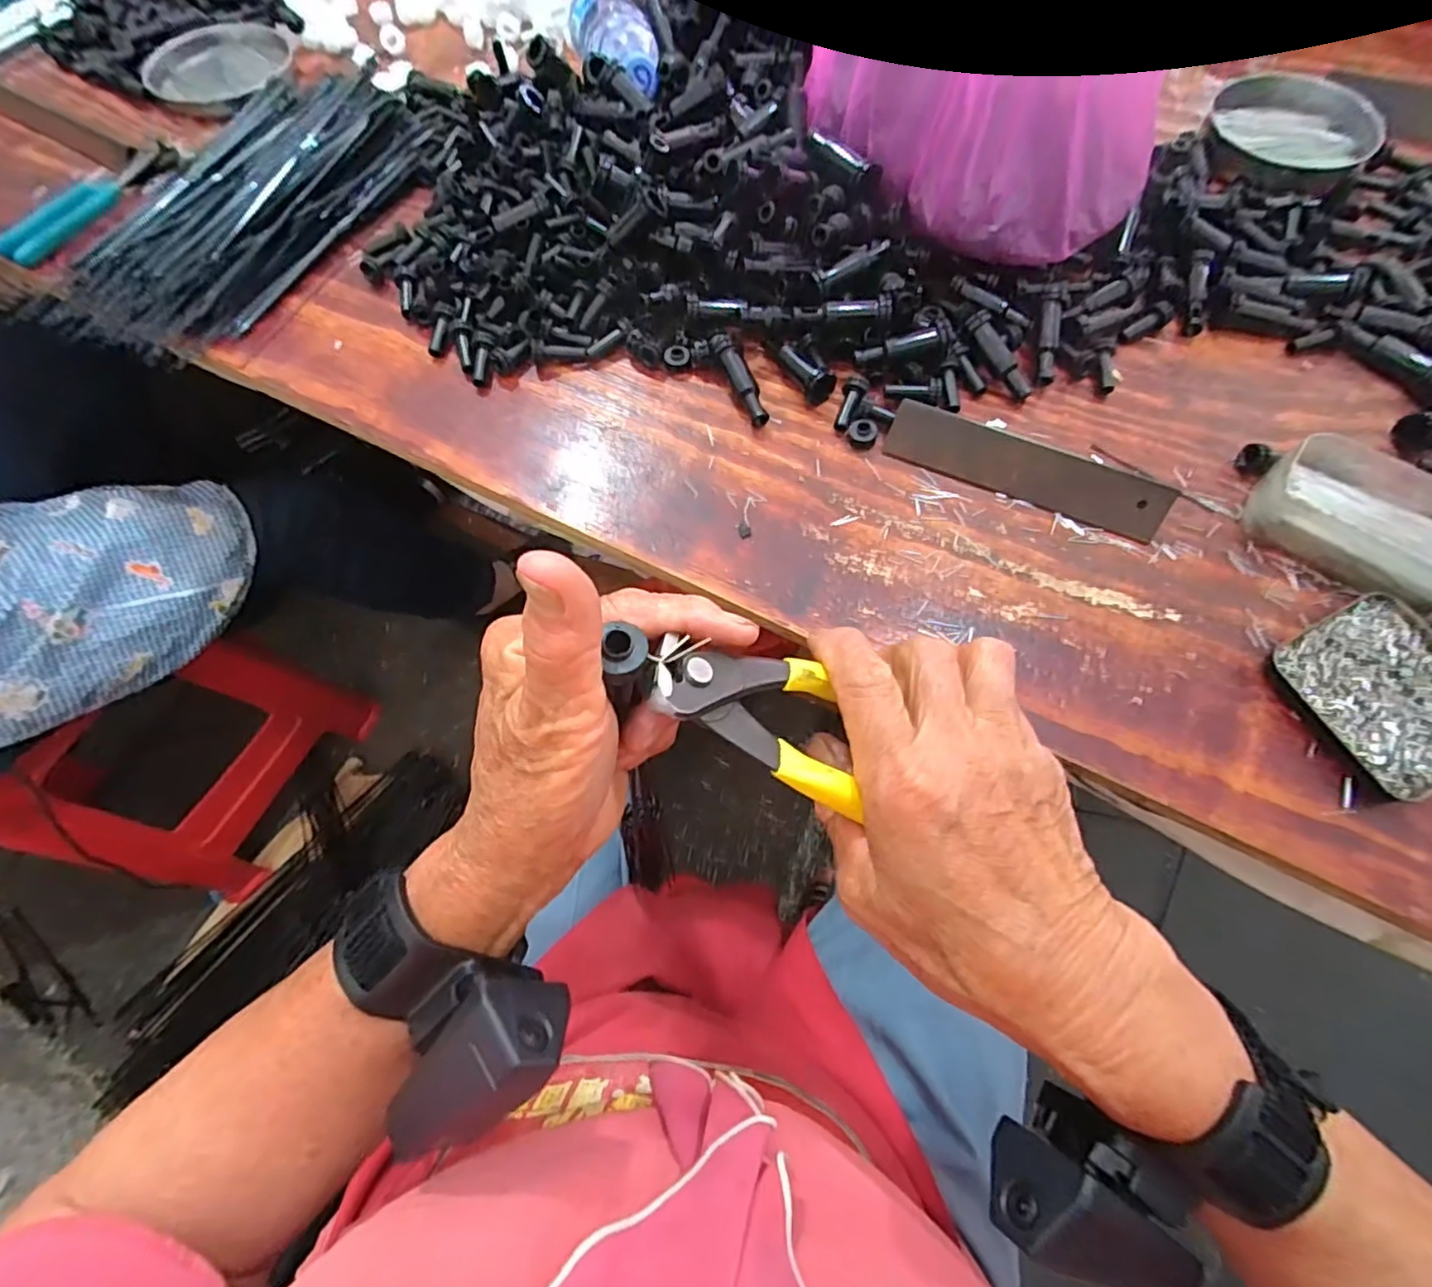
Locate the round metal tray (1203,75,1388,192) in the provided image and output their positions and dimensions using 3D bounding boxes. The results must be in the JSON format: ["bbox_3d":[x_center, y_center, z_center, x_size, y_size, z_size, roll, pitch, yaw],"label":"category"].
[{"bbox_3d":[0.467,-0.419,0.520,0.123,0.030,0.123,-1,69,1],"label":"round metal tray"}]

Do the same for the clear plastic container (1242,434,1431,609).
[{"bbox_3d":[0.398,-0.074,0.388,0.120,0.042,0.081,40,75,15],"label":"clear plastic container"}]

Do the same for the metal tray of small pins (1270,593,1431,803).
[{"bbox_3d":[0.369,0.027,0.352,0.093,0.019,0.095,-25,70,-8],"label":"metal tray of small pins"}]

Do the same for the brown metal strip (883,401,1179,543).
[{"bbox_3d":[0.197,-0.111,0.408,0.173,0.036,0.005,23,30,10],"label":"brown metal strip"}]

